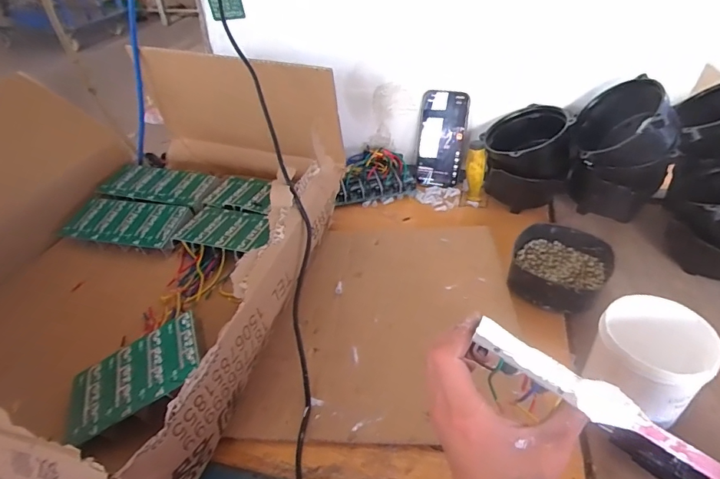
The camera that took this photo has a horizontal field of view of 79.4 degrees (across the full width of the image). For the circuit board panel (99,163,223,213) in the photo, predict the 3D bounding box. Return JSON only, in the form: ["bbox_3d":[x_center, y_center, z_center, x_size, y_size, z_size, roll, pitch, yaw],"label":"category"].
[{"bbox_3d":[-0.300,-0.084,0.659,0.153,0.019,0.085,4,40,9],"label":"circuit board panel"}]

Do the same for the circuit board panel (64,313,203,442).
[{"bbox_3d":[-0.207,0.125,0.395,0.126,0.007,0.074,-32,44,-7],"label":"circuit board panel"}]

